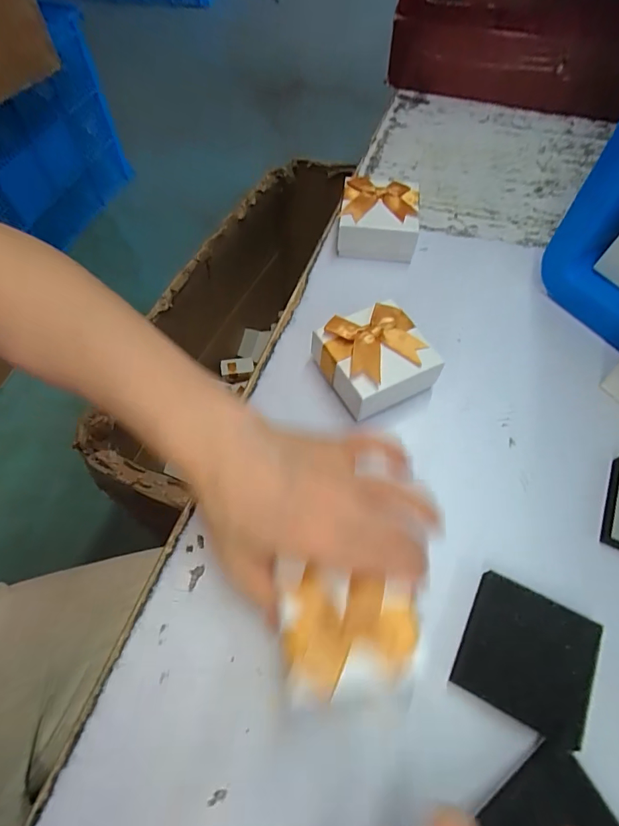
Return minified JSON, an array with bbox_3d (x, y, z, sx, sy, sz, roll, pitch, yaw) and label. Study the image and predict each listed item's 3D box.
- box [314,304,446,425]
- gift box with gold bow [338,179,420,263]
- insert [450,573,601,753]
[{"bbox_3d":[0.047,-0.038,0.333,0.073,0.043,0.071,-25,63,-13],"label":"box"},{"bbox_3d":[0.063,-0.176,0.411,0.068,0.045,0.056,7,60,4],"label":"gift box with gold bow"},{"bbox_3d":[0.119,0.133,0.249,0.064,0.013,0.063,26,63,15],"label":"insert"}]

